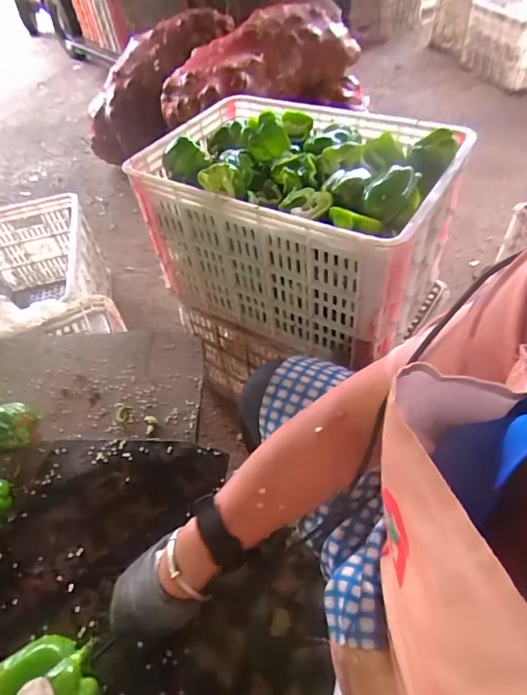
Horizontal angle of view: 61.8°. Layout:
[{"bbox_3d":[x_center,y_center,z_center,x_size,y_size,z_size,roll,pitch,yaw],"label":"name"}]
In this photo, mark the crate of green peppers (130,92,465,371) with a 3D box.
[{"bbox_3d":[0.070,-0.243,0.839,0.503,0.293,0.357,20,54,22],"label":"crate of green peppers"}]

